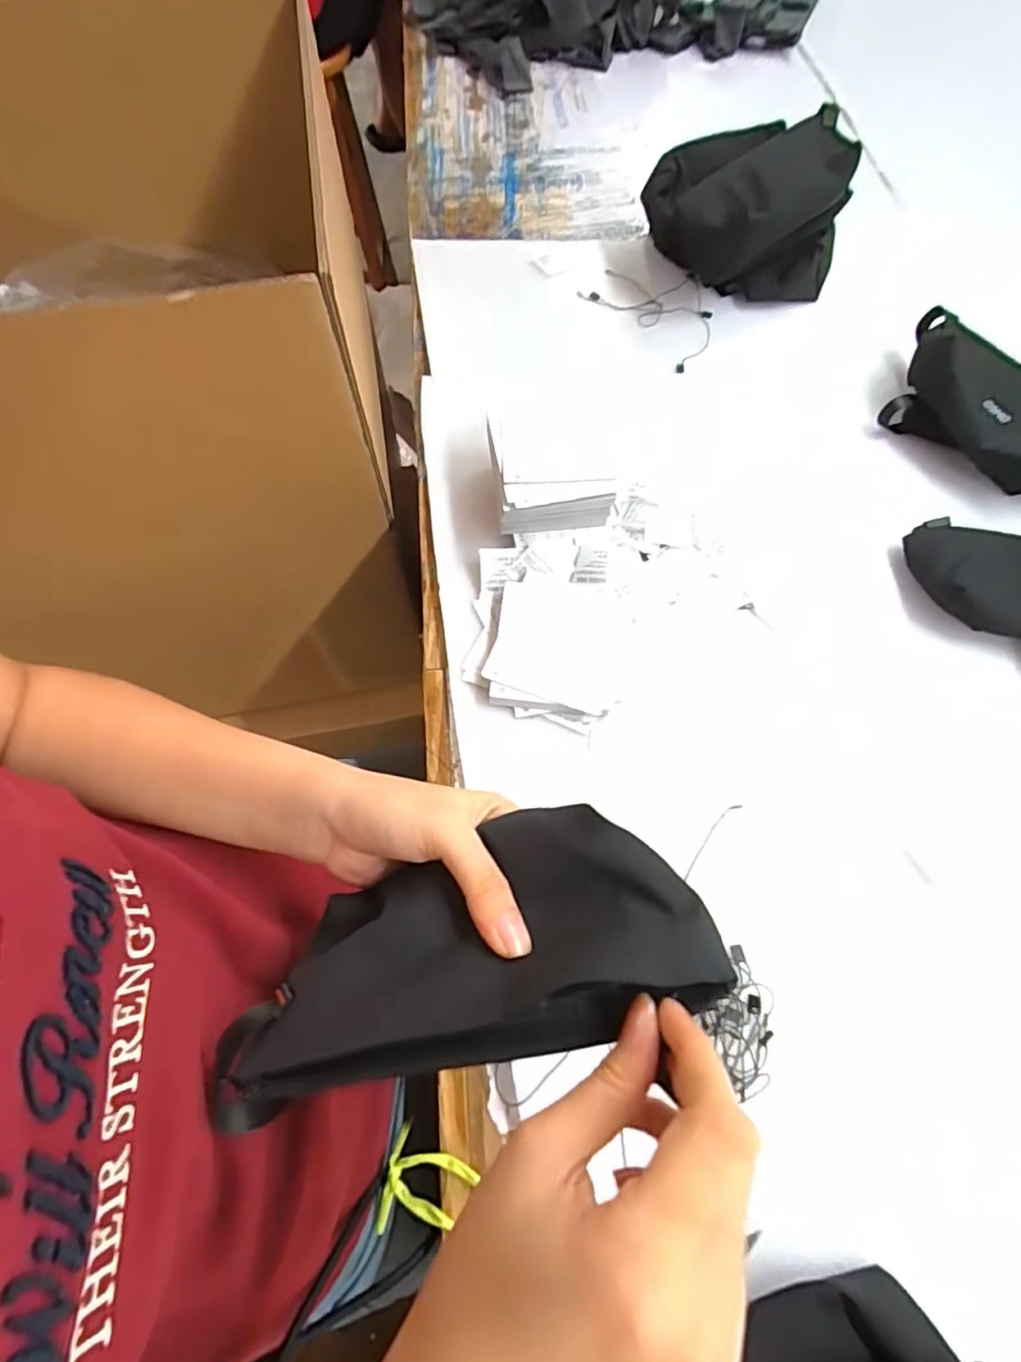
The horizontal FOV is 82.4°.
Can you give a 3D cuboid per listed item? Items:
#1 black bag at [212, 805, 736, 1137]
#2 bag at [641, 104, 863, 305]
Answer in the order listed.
[{"bbox_3d":[-0.025,0.109,0.238,0.199,0.045,0.085,-20,66,7],"label":"black bag"},{"bbox_3d":[0.253,-0.511,0.635,0.208,0.110,0.204,12,67,6],"label":"bag"}]

